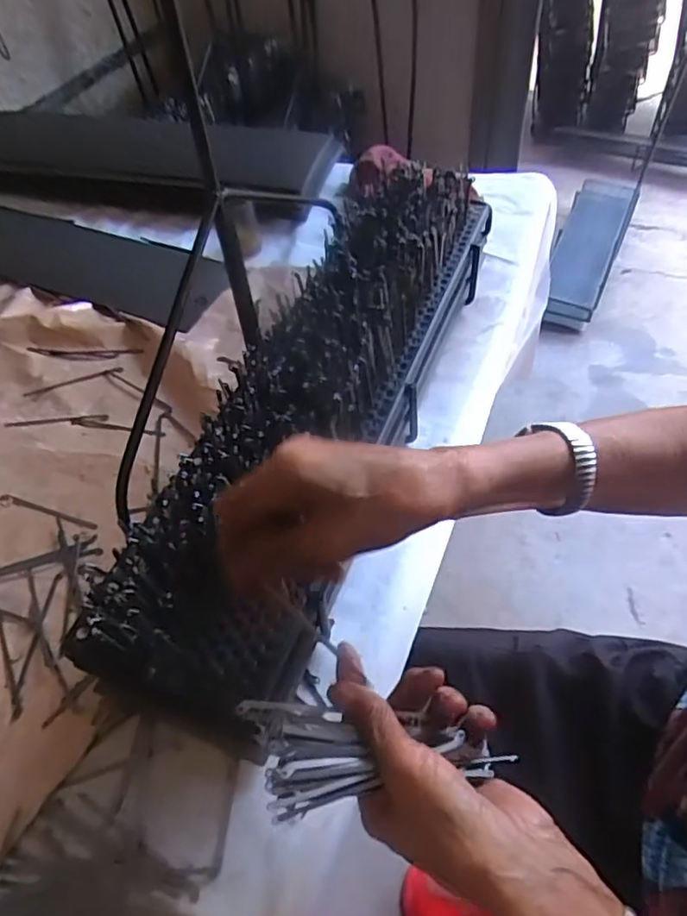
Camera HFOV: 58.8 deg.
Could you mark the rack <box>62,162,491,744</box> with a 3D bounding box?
[{"bbox_3d":[-0.003,-0.059,0.544,0.146,0.130,0.588,17,57,19],"label":"rack"}]

